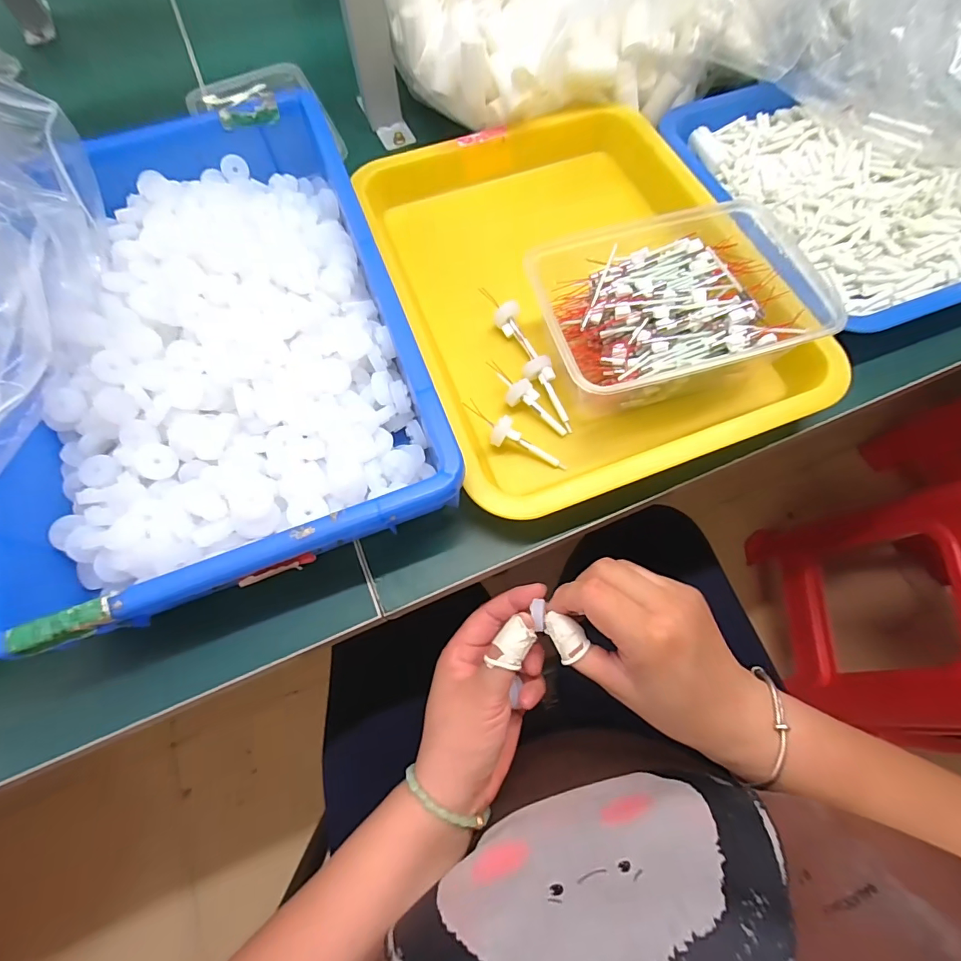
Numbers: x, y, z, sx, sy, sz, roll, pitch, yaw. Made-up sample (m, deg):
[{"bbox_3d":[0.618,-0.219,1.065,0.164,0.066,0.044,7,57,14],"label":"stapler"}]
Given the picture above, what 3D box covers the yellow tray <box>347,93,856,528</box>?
[{"bbox_3d":[0.069,-0.146,0.349,0.251,0.044,0.321,-18,69,-6],"label":"yellow tray"}]

